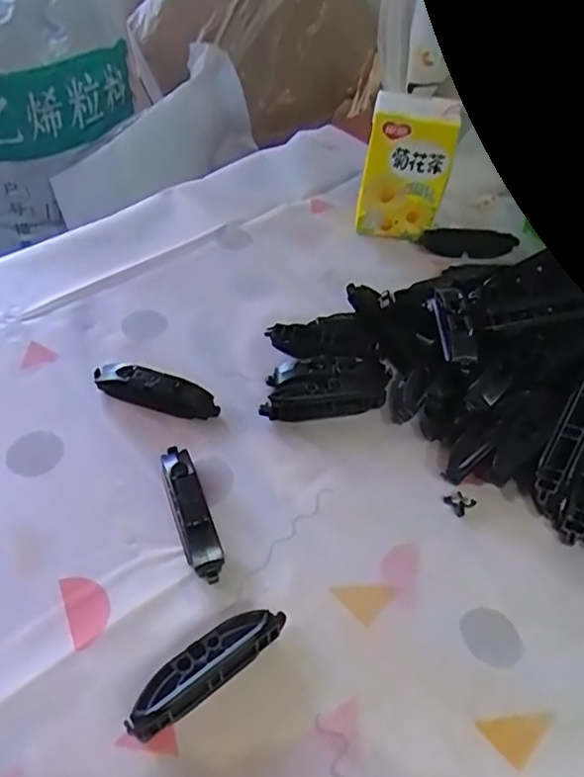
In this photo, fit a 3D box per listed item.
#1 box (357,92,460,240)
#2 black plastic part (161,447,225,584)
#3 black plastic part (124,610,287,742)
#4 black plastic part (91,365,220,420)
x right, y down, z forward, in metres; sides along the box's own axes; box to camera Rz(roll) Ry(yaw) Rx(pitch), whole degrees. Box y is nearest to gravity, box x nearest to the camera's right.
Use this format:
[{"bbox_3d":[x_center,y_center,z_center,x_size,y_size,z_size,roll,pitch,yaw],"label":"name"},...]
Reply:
[{"bbox_3d":[0.095,-0.181,0.503,0.065,0.113,0.033,14,50,9],"label":"box"},{"bbox_3d":[-0.056,0.066,0.335,0.019,0.018,0.079,-17,52,-17],"label":"black plastic part"},{"bbox_3d":[-0.039,0.128,0.284,0.081,0.015,0.020,-29,57,-25],"label":"black plastic part"},{"bbox_3d":[-0.087,0.001,0.385,0.080,0.017,0.020,13,50,8],"label":"black plastic part"}]

